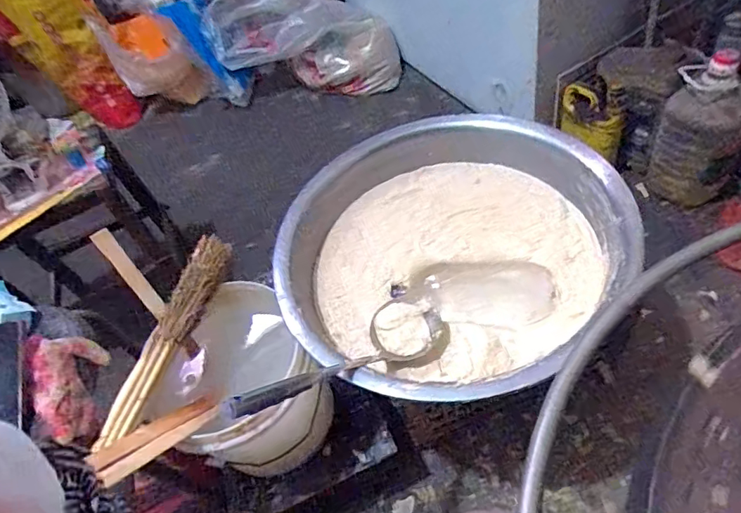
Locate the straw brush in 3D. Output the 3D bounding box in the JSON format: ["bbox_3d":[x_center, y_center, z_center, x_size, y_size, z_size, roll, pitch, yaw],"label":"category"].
[{"bbox_3d":[-0.293,0.107,0.743,0.056,0.048,0.346,6,51,11],"label":"straw brush"}]

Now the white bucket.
[{"bbox_3d":[-0.189,0.227,0.814,0.226,0.237,0.232,-3,50,3],"label":"white bucket"}]

